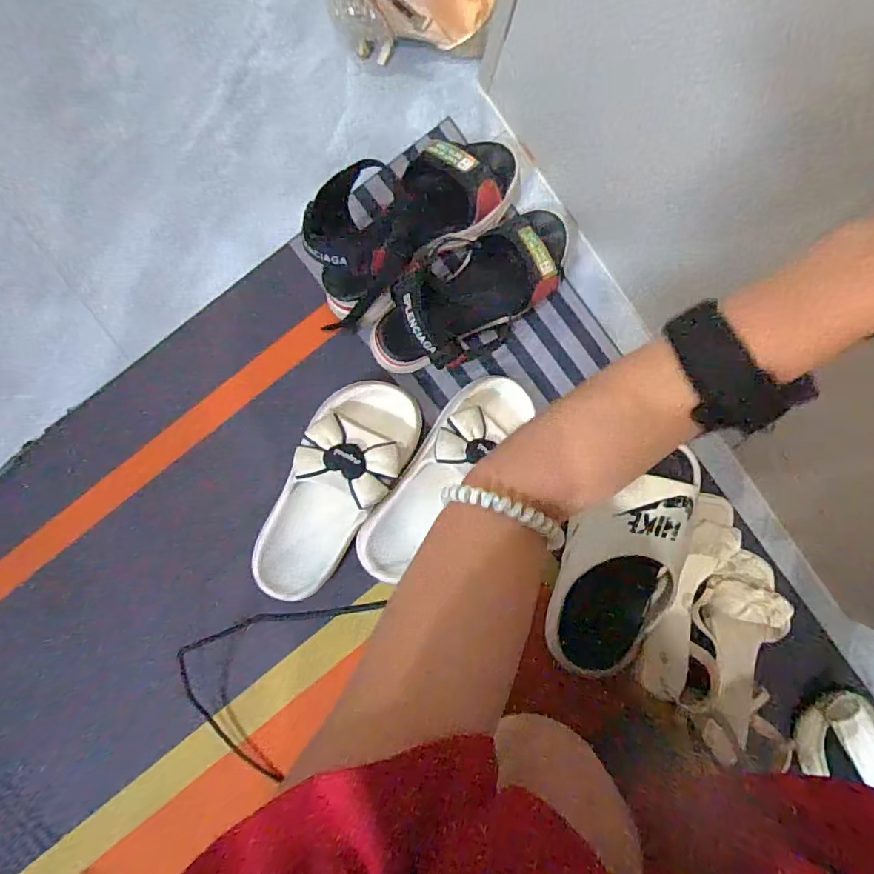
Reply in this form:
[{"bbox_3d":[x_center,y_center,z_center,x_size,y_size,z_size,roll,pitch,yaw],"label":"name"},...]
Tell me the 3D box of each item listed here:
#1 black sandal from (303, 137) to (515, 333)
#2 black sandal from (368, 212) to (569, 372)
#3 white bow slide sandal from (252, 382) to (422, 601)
[{"bbox_3d":[-0.029,-0.212,0.481,0.240,0.095,0.103,-38,96,-1],"label":"black sandal"},{"bbox_3d":[0.037,-0.149,0.501,0.230,0.080,0.104,-40,96,-1],"label":"black sandal"},{"bbox_3d":[-0.101,0.054,0.489,0.102,0.071,0.234,31,91,-6],"label":"white bow slide sandal"}]

